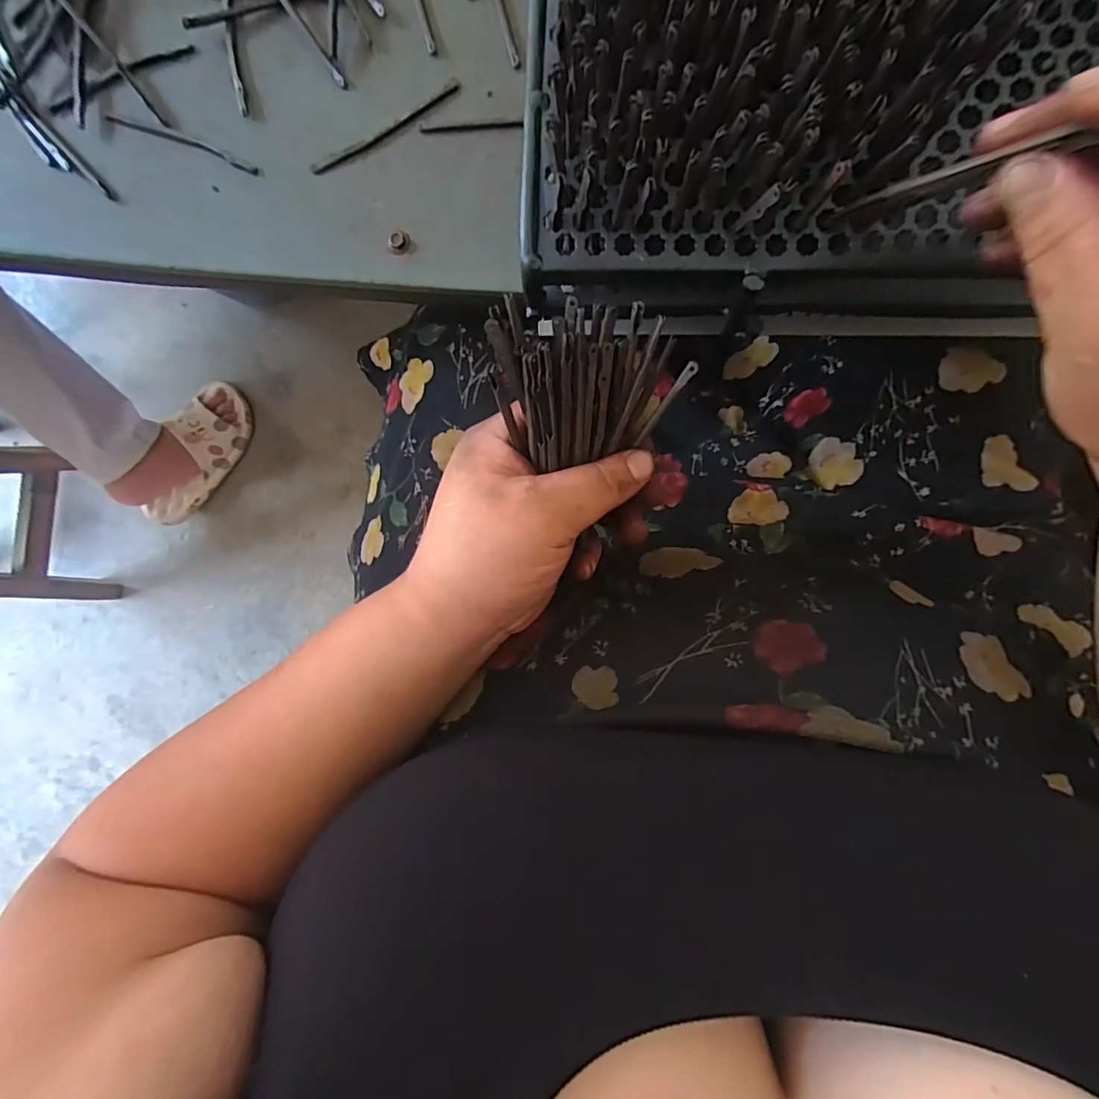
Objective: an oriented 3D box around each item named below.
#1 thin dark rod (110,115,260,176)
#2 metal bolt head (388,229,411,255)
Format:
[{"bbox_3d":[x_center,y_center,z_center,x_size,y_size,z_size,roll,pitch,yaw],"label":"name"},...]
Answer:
[{"bbox_3d":[-0.221,-0.248,0.315,0.099,0.004,0.008,21,99,2],"label":"thin dark rod"},{"bbox_3d":[-0.089,-0.183,0.308,0.013,0.006,0.014,-2,97,5],"label":"metal bolt head"}]

